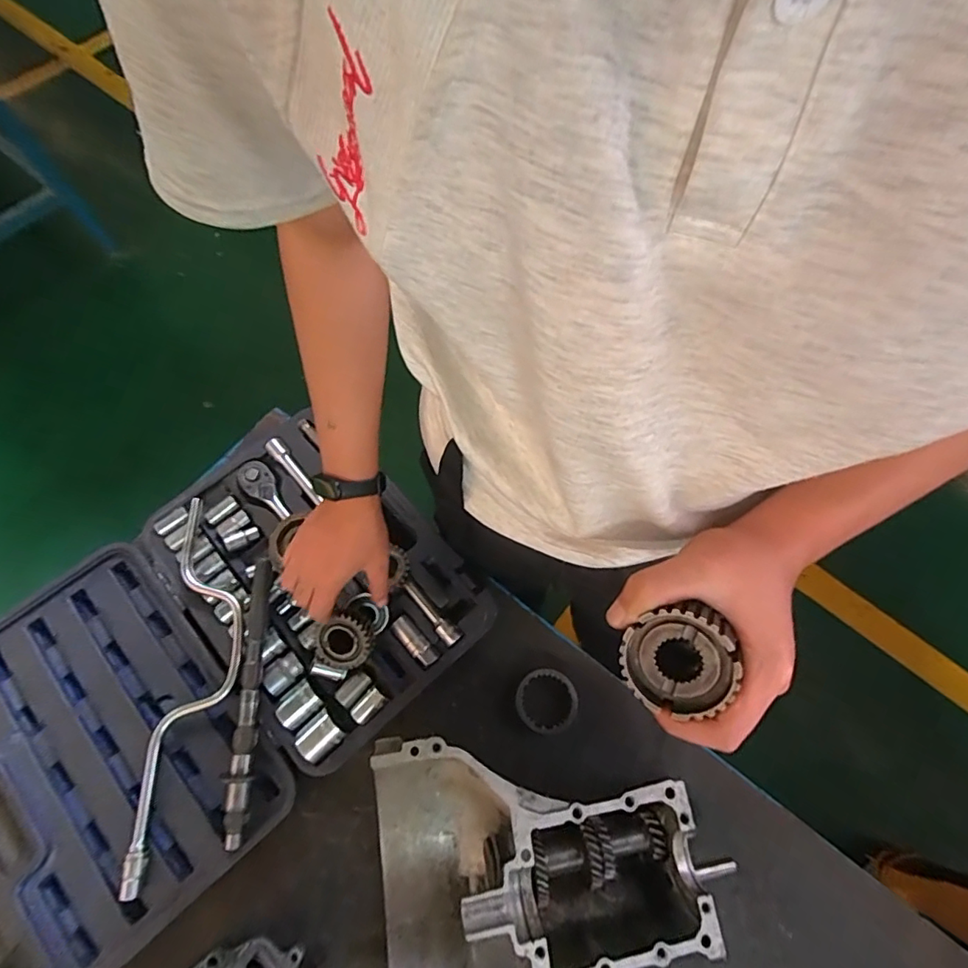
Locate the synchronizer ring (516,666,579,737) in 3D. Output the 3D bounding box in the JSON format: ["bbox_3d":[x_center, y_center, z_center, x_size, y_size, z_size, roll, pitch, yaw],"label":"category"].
[{"bbox_3d":[0.072,0.254,0.613,0.068,0.030,0.070,1,67,-2],"label":"synchronizer ring"}]

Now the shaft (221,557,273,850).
[{"bbox_3d":[-0.258,0.227,0.569,0.025,0.030,0.284,-1,67,-2],"label":"shaft"}]

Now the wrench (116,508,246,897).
[{"bbox_3d":[-0.324,0.217,0.587,0.098,0.044,0.409,0,67,-2],"label":"wrench"}]

